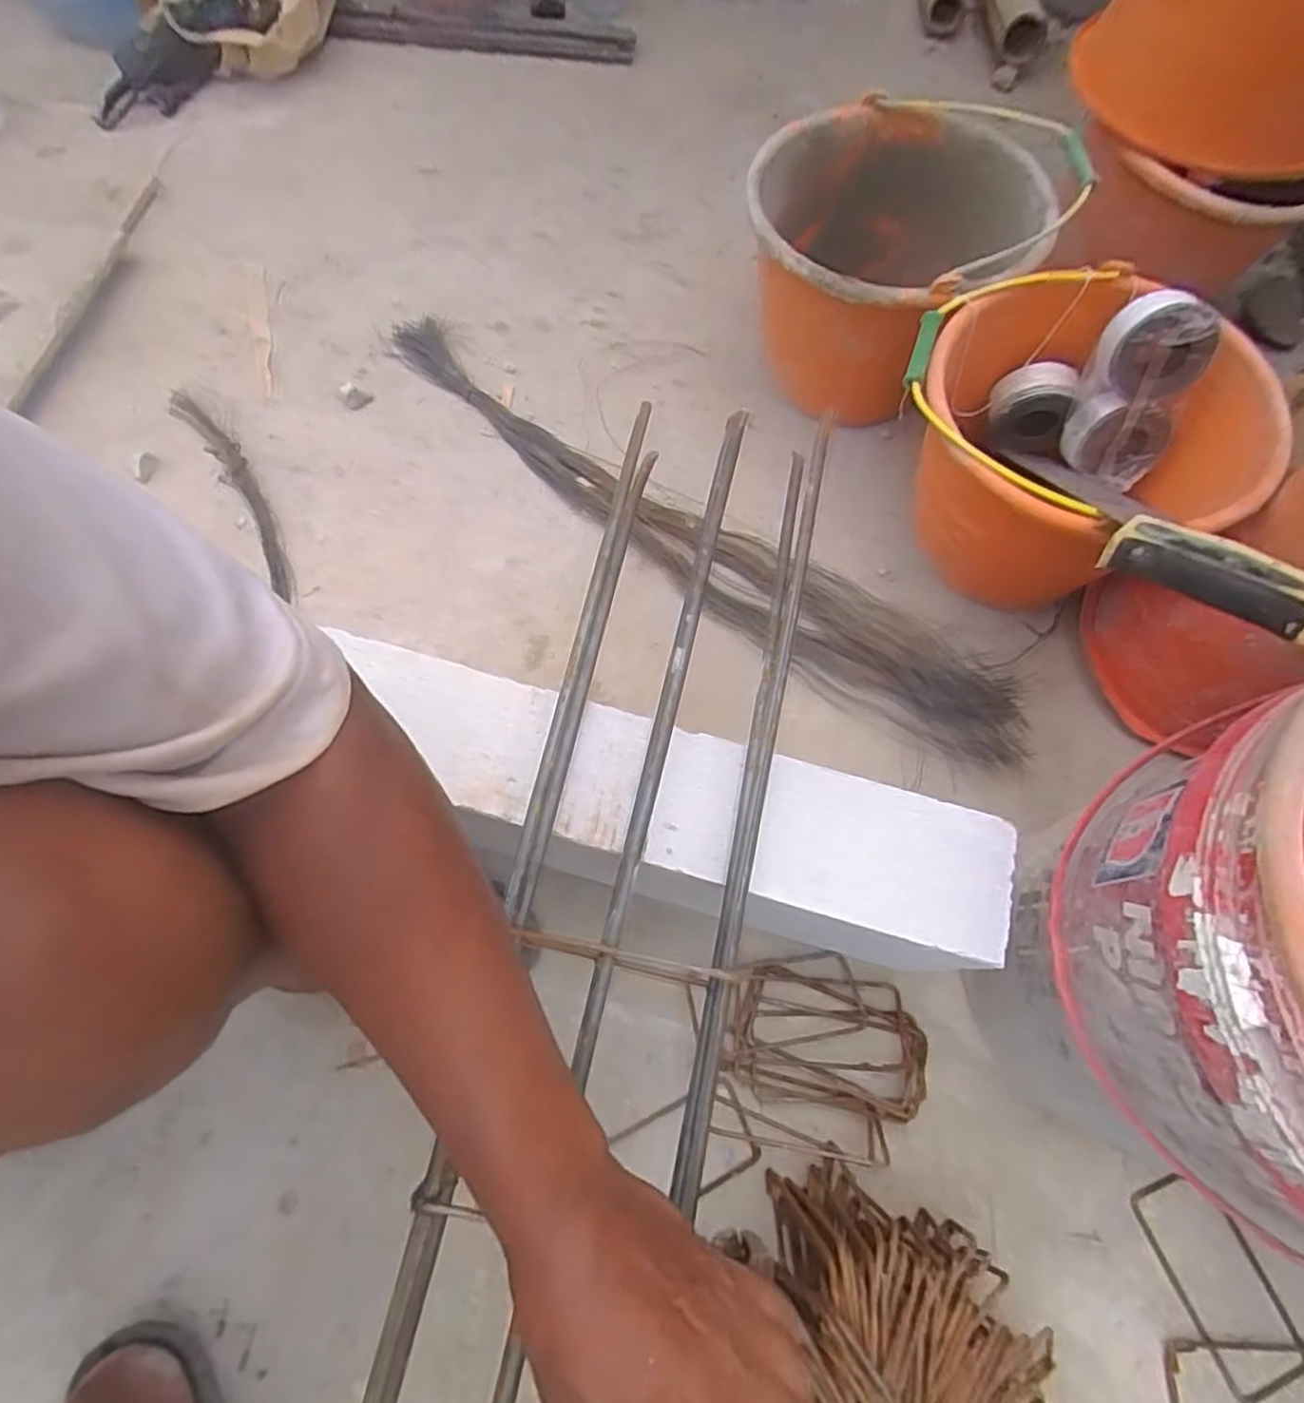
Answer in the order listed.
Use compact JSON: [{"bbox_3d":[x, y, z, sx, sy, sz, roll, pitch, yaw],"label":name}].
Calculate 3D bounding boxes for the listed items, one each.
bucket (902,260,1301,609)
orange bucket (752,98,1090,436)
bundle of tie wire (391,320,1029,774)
[{"bbox_3d":[0.373,-0.233,0.703,0.268,0.243,0.268,1,68,-3],"label":"bucket"},{"bbox_3d":[0.258,-0.472,0.819,0.308,0.249,0.300,1,68,-3],"label":"orange bucket"},{"bbox_3d":[0.017,-0.212,0.813,0.885,0.026,0.114,36,71,11],"label":"bundle of tie wire"}]

